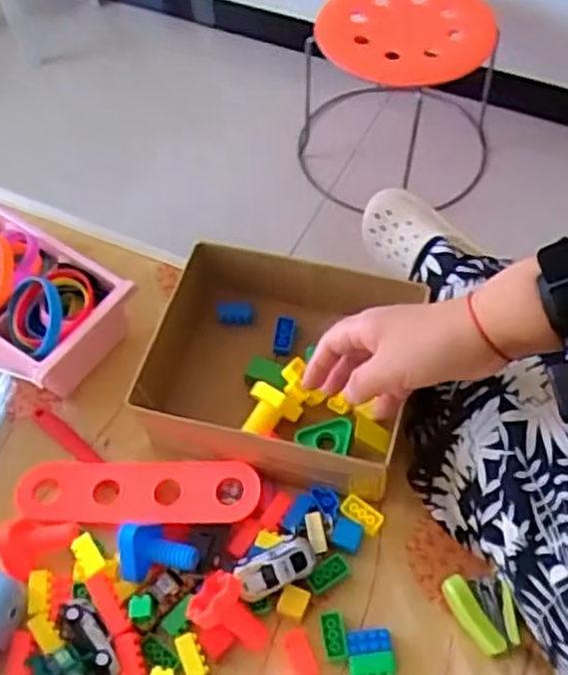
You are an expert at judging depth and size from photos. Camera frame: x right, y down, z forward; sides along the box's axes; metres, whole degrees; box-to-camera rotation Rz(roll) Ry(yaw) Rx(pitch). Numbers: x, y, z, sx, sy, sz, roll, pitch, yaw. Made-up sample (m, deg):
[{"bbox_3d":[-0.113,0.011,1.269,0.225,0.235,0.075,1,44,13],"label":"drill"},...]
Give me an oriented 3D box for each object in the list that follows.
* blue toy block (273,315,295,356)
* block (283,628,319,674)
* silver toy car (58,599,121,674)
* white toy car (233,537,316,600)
[{"bbox_3d":[0.000,-0.002,0.660,0.016,0.037,0.008,11,16,7],"label":"blue toy block"},{"bbox_3d":[0.011,0.231,0.539,0.020,0.013,0.036,-15,59,-9],"label":"block"},{"bbox_3d":[-0.138,0.212,0.523,0.025,0.020,0.067,-36,64,-20],"label":"silver toy car"},{"bbox_3d":[-0.007,0.171,0.554,0.060,0.021,0.029,-22,91,-12],"label":"white toy car"}]

